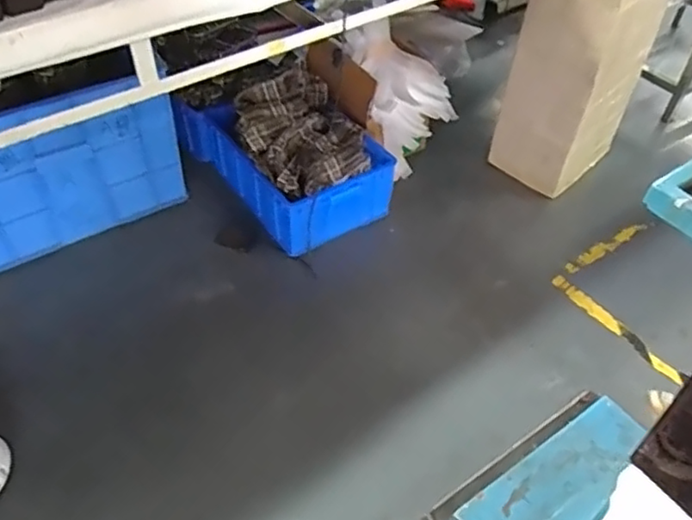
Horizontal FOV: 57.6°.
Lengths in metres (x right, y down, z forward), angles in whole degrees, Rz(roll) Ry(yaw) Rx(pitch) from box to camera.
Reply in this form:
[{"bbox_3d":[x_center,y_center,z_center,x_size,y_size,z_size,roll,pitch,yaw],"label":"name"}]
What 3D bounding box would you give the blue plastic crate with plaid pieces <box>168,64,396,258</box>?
[{"bbox_3d":[-0.173,-0.342,1.740,0.340,0.338,0.602,-30,55,-26],"label":"blue plastic crate with plaid pieces"}]

